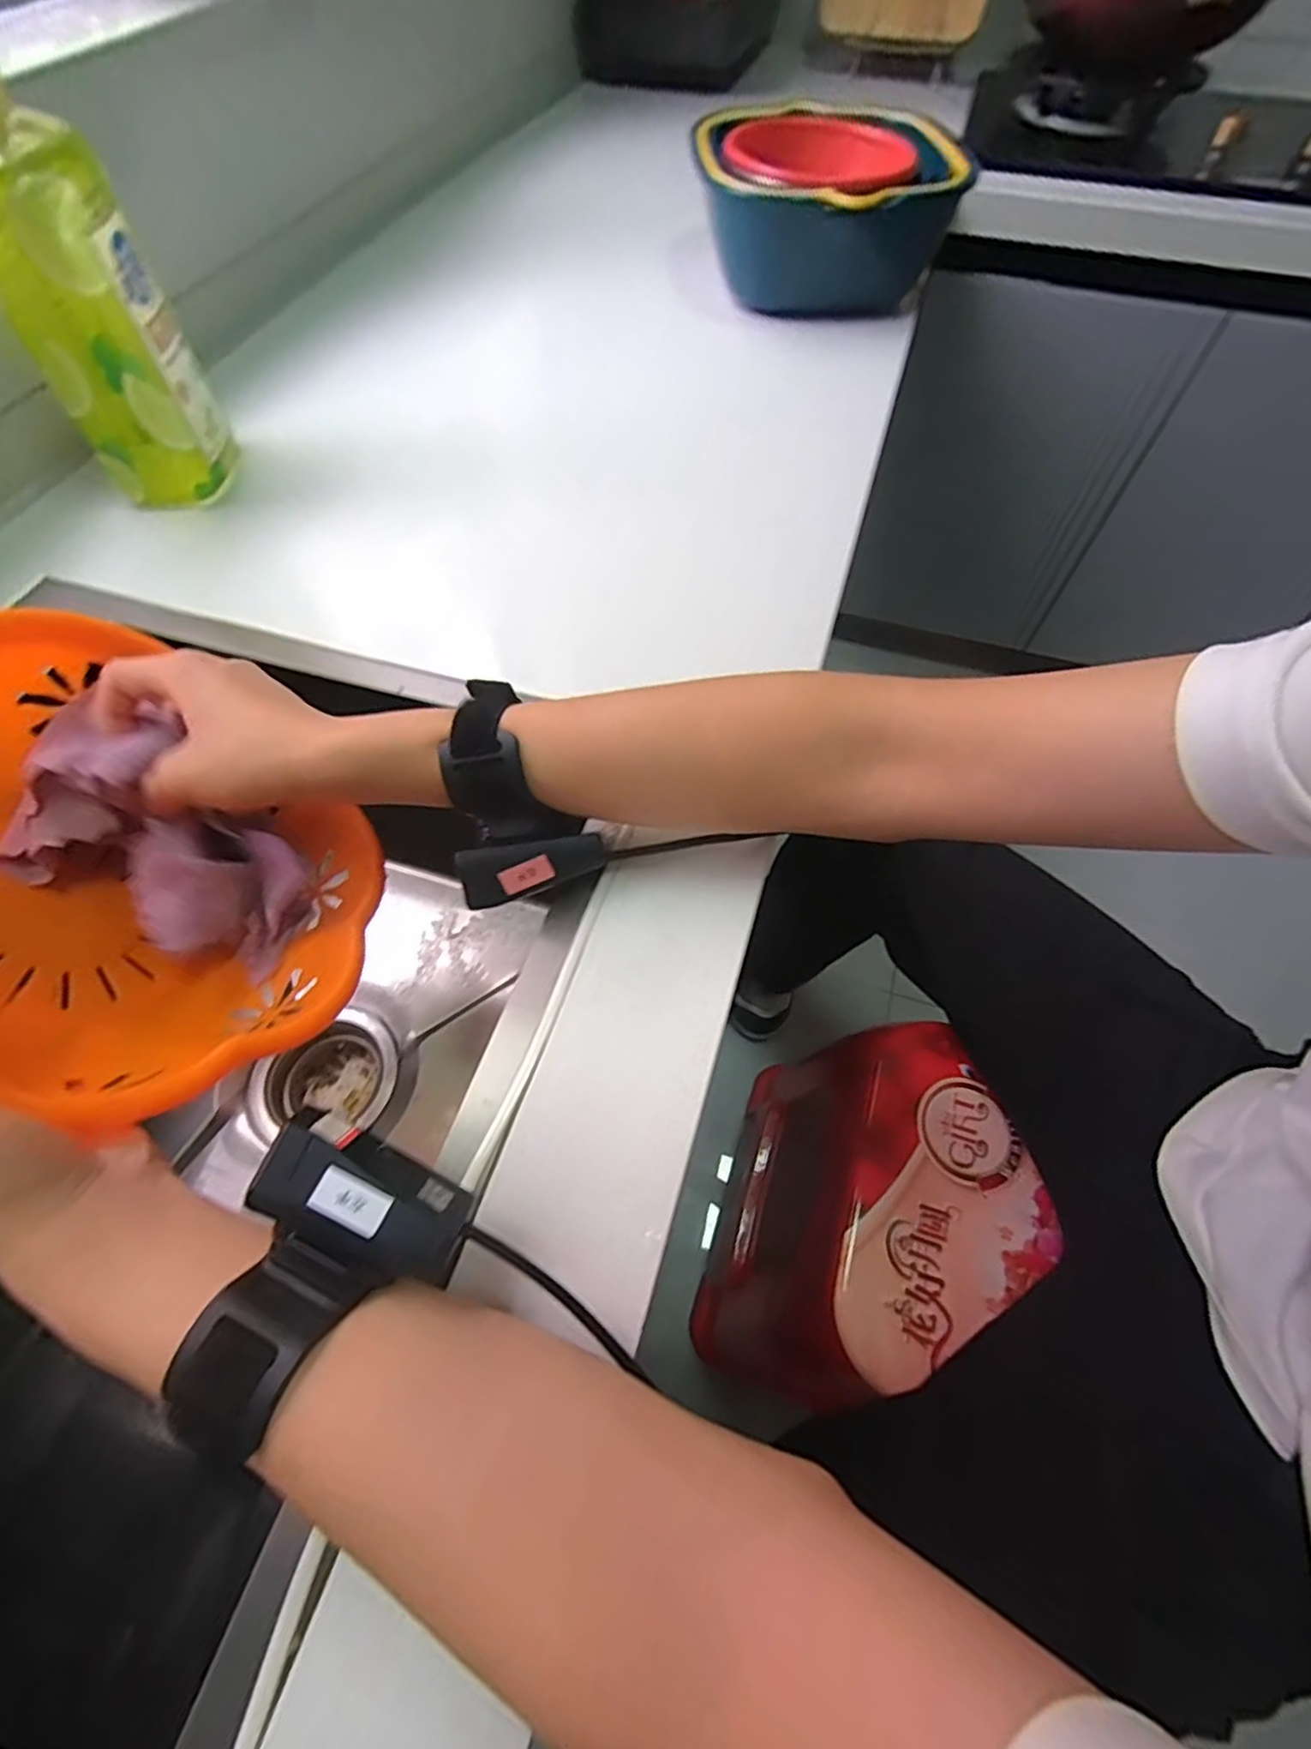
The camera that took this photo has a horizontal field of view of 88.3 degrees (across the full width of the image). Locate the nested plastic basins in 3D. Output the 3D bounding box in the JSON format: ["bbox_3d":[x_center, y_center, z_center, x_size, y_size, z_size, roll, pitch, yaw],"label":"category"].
[{"bbox_3d":[0.157,-0.638,0.660,0.236,0.122,0.247,7,61,3],"label":"nested plastic basins"}]

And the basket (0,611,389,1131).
[{"bbox_3d":[-0.269,-0.010,0.320,0.111,0.230,0.268,-24,29,27],"label":"basket"}]

